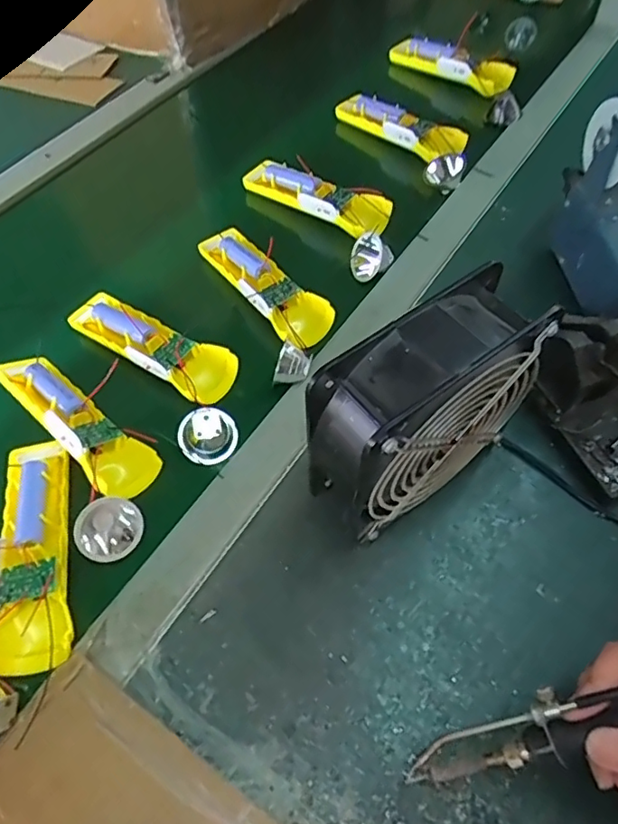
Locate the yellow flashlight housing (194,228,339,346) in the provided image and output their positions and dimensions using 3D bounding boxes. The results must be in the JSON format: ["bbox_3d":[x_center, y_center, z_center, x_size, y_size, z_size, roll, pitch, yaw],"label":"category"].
[{"bbox_3d":[-0.038,-0.114,0.513,0.046,0.033,0.150,-35,62,-19],"label":"yellow flashlight housing"}]

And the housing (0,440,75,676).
[{"bbox_3d":[-0.190,0.092,0.393,0.050,0.030,0.157,-13,57,-7],"label":"housing"}]

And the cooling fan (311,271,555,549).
[{"bbox_3d":[0.070,0.007,0.363,0.149,0.149,0.061,-32,61,-18],"label":"cooling fan"}]

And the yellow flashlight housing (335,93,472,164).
[{"bbox_3d":[0.094,-0.297,0.595,0.038,0.032,0.150,-37,63,-20],"label":"yellow flashlight housing"}]

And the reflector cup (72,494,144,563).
[{"bbox_3d":[-0.135,0.084,0.398,0.051,0.030,0.044,39,66,24],"label":"reflector cup"}]

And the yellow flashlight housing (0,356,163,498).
[{"bbox_3d":[-0.178,0.005,0.436,0.151,0.029,0.046,39,62,12],"label":"yellow flashlight housing"}]

